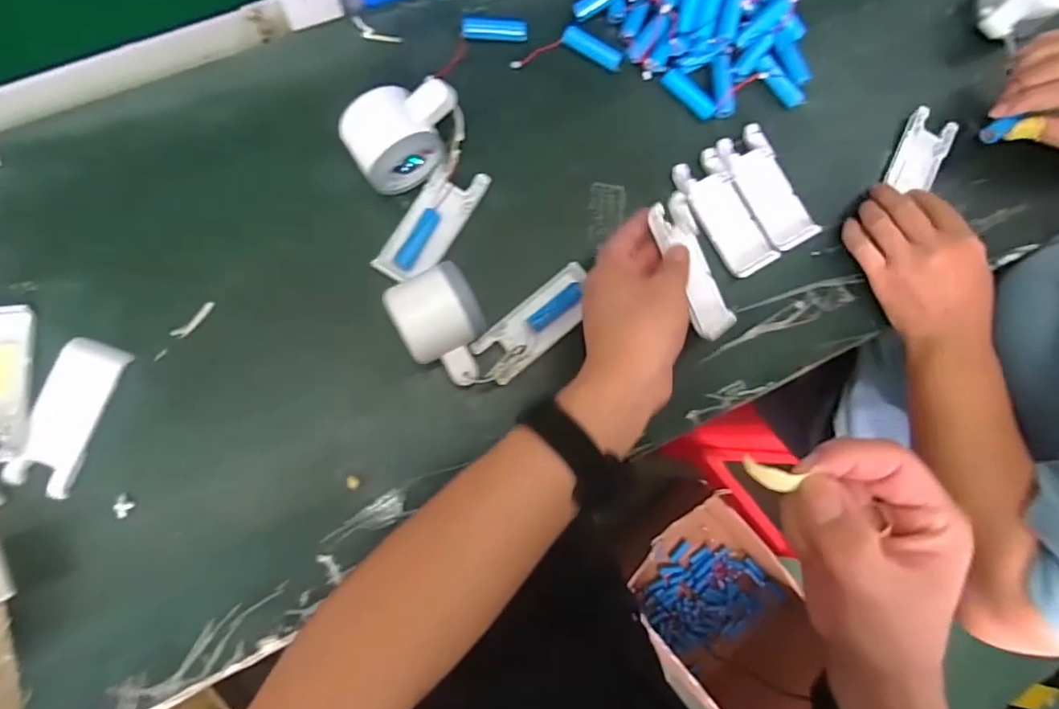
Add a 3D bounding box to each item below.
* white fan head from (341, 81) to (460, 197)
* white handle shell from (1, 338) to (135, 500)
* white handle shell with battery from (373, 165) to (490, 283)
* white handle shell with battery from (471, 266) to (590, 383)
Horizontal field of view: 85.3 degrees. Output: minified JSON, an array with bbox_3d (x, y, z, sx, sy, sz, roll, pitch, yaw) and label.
[{"bbox_3d":[-0.091,-0.159,0.412,0.078,0.056,0.055,-34,89,-10],"label":"white fan head"},{"bbox_3d":[-0.312,0.041,0.388,0.038,0.009,0.102,21,81,-5],"label":"white handle shell"},{"bbox_3d":[-0.076,-0.101,0.449,0.039,0.019,0.106,31,80,-3],"label":"white handle shell with battery"},{"bbox_3d":[0.006,-0.025,0.431,0.103,0.019,0.037,-42,90,-10],"label":"white handle shell with battery"}]

